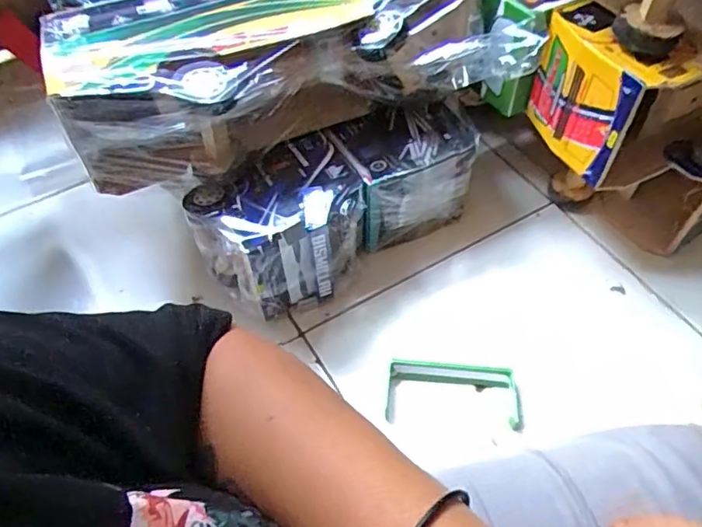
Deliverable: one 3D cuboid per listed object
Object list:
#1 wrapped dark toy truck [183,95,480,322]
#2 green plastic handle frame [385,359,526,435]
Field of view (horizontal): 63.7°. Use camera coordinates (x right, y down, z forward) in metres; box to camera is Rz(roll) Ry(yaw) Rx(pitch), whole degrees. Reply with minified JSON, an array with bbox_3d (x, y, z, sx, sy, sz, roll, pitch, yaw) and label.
[{"bbox_3d":[-0.009,-0.071,0.694,0.332,0.140,0.135,-28,58,-18],"label":"wrapped dark toy truck"},{"bbox_3d":[0.116,0.144,0.633,0.149,0.029,0.056,3,54,4],"label":"green plastic handle frame"}]

